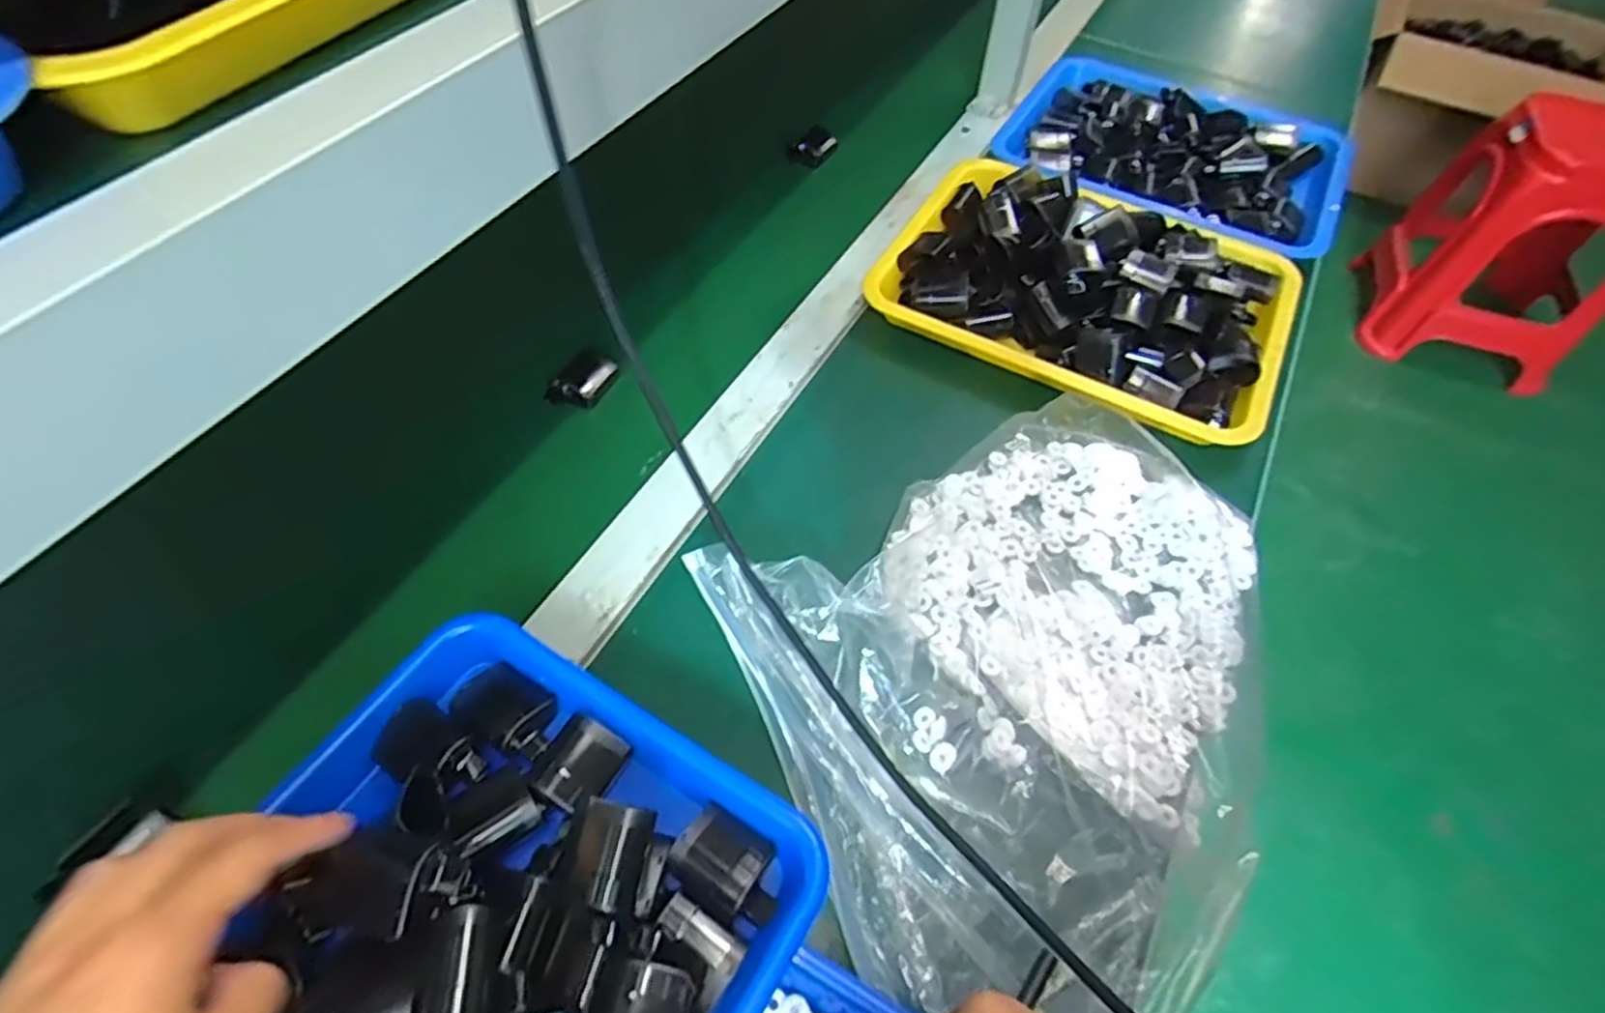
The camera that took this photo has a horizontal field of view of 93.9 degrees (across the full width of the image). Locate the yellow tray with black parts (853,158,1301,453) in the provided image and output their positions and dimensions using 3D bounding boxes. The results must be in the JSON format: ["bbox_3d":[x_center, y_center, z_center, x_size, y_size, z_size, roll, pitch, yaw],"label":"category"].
[{"bbox_3d":[0.243,-0.195,0.657,0.334,0.080,0.271,27,57,15],"label":"yellow tray with black parts"}]

